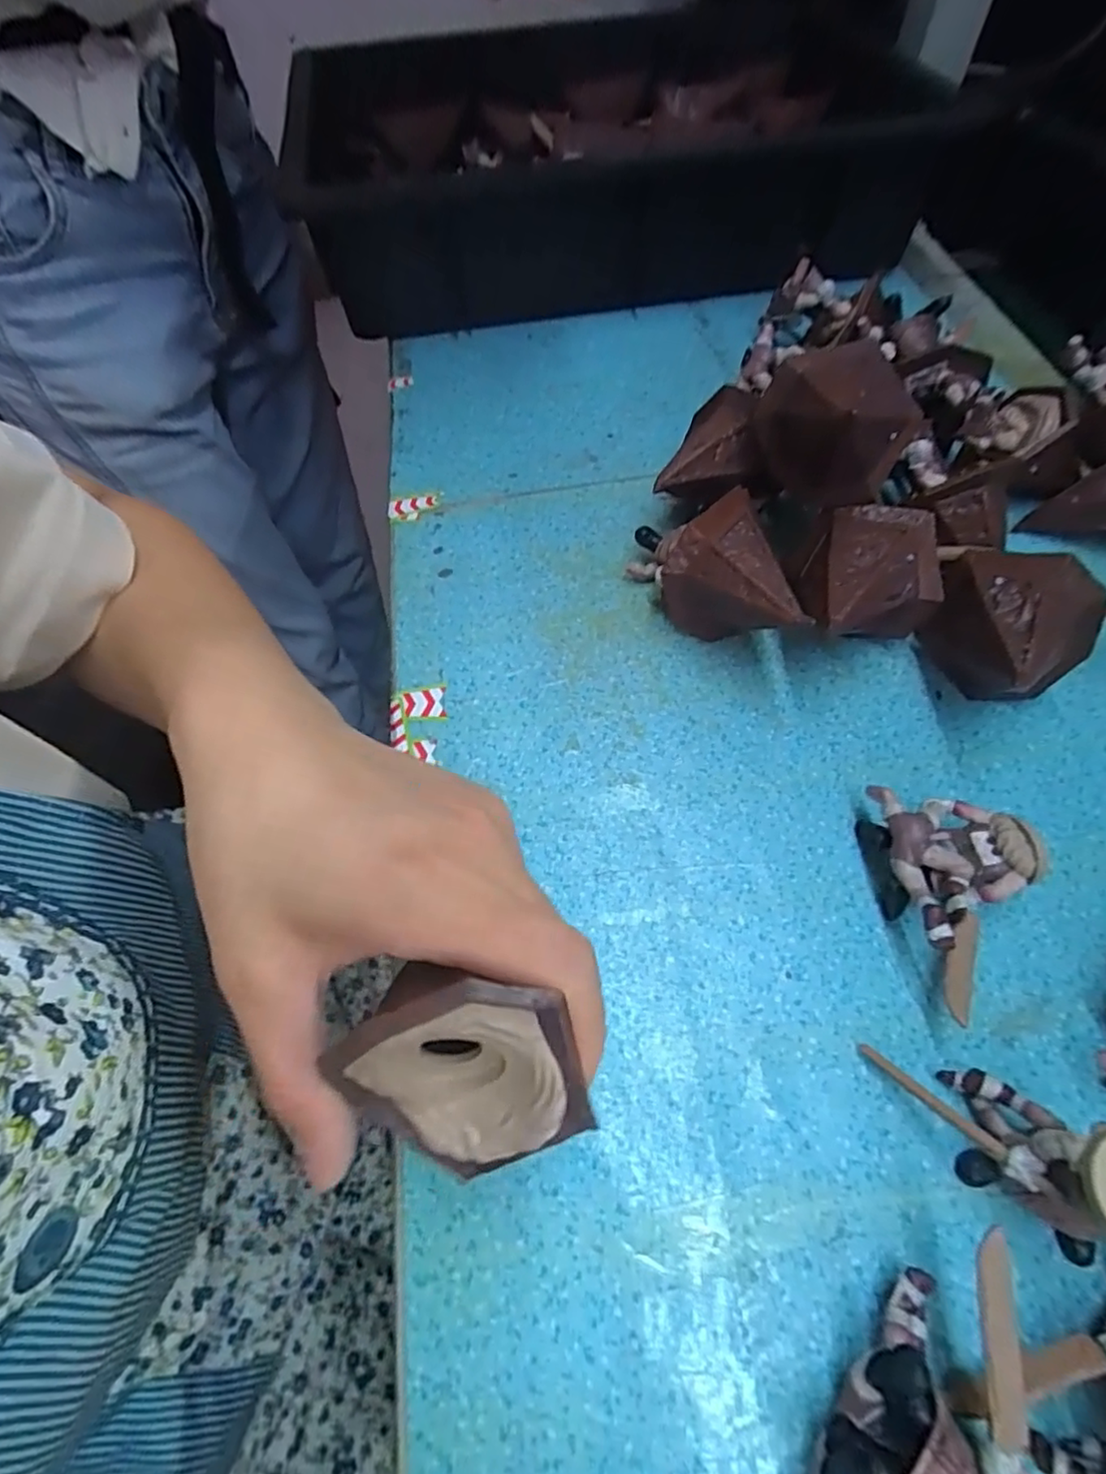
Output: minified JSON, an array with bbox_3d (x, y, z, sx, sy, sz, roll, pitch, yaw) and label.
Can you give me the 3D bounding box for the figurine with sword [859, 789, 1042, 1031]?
[{"bbox_3d":[0.141,0.055,0.242,0.058,0.031,0.068,29,63,18],"label":"figurine with sword"}]

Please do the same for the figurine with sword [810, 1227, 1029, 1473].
[{"bbox_3d":[0.105,0.174,0.174,0.060,0.029,0.077,22,61,14],"label":"figurine with sword"}]

